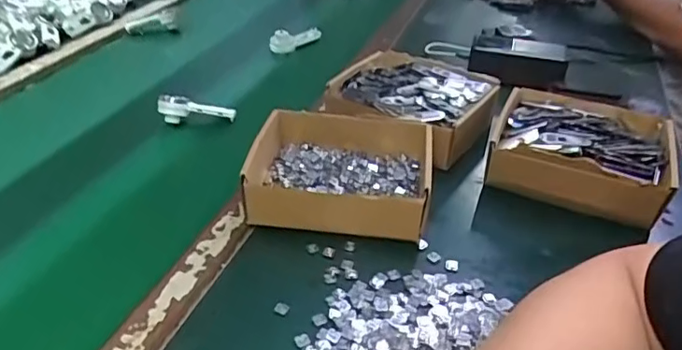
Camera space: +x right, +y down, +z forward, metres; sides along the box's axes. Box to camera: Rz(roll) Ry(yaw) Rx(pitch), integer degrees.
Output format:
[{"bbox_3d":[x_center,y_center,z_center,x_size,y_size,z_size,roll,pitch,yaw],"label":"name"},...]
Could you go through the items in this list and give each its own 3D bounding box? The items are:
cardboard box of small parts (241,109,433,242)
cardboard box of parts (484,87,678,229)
[{"bbox_3d":[0.001,-0.001,0.531,0.175,0.056,0.143,4,35,4],"label":"cardboard box of small parts"},{"bbox_3d":[0.253,-0.029,0.581,0.166,0.054,0.165,13,37,17],"label":"cardboard box of parts"}]

